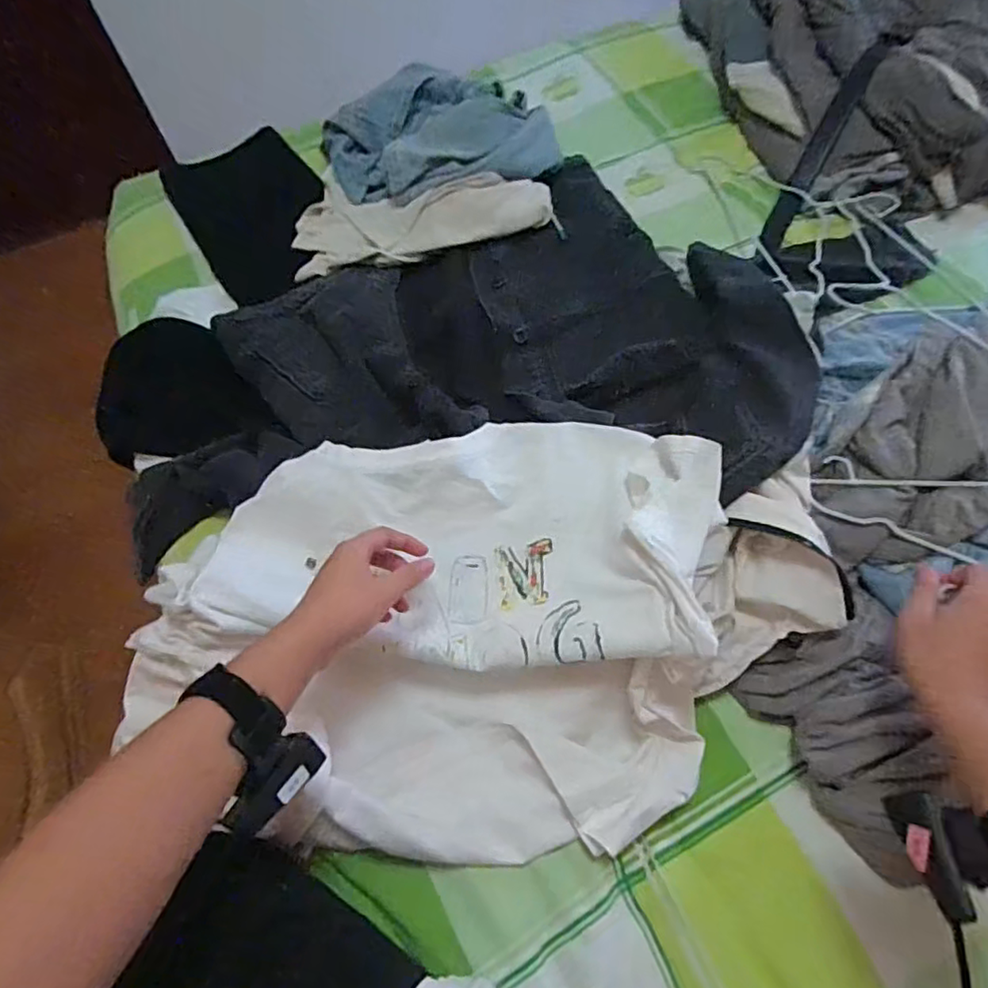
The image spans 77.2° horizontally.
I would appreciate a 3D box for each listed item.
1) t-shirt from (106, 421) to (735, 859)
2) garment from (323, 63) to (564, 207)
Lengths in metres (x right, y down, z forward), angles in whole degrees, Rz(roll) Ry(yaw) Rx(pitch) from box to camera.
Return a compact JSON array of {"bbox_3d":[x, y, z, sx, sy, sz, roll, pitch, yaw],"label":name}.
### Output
[{"bbox_3d":[-0.049,0.118,0.579,0.495,0.131,0.372,0,60,4],"label":"t-shirt"},{"bbox_3d":[-0.089,-0.555,0.960,0.340,0.110,0.263,-17,60,-5],"label":"garment"}]

